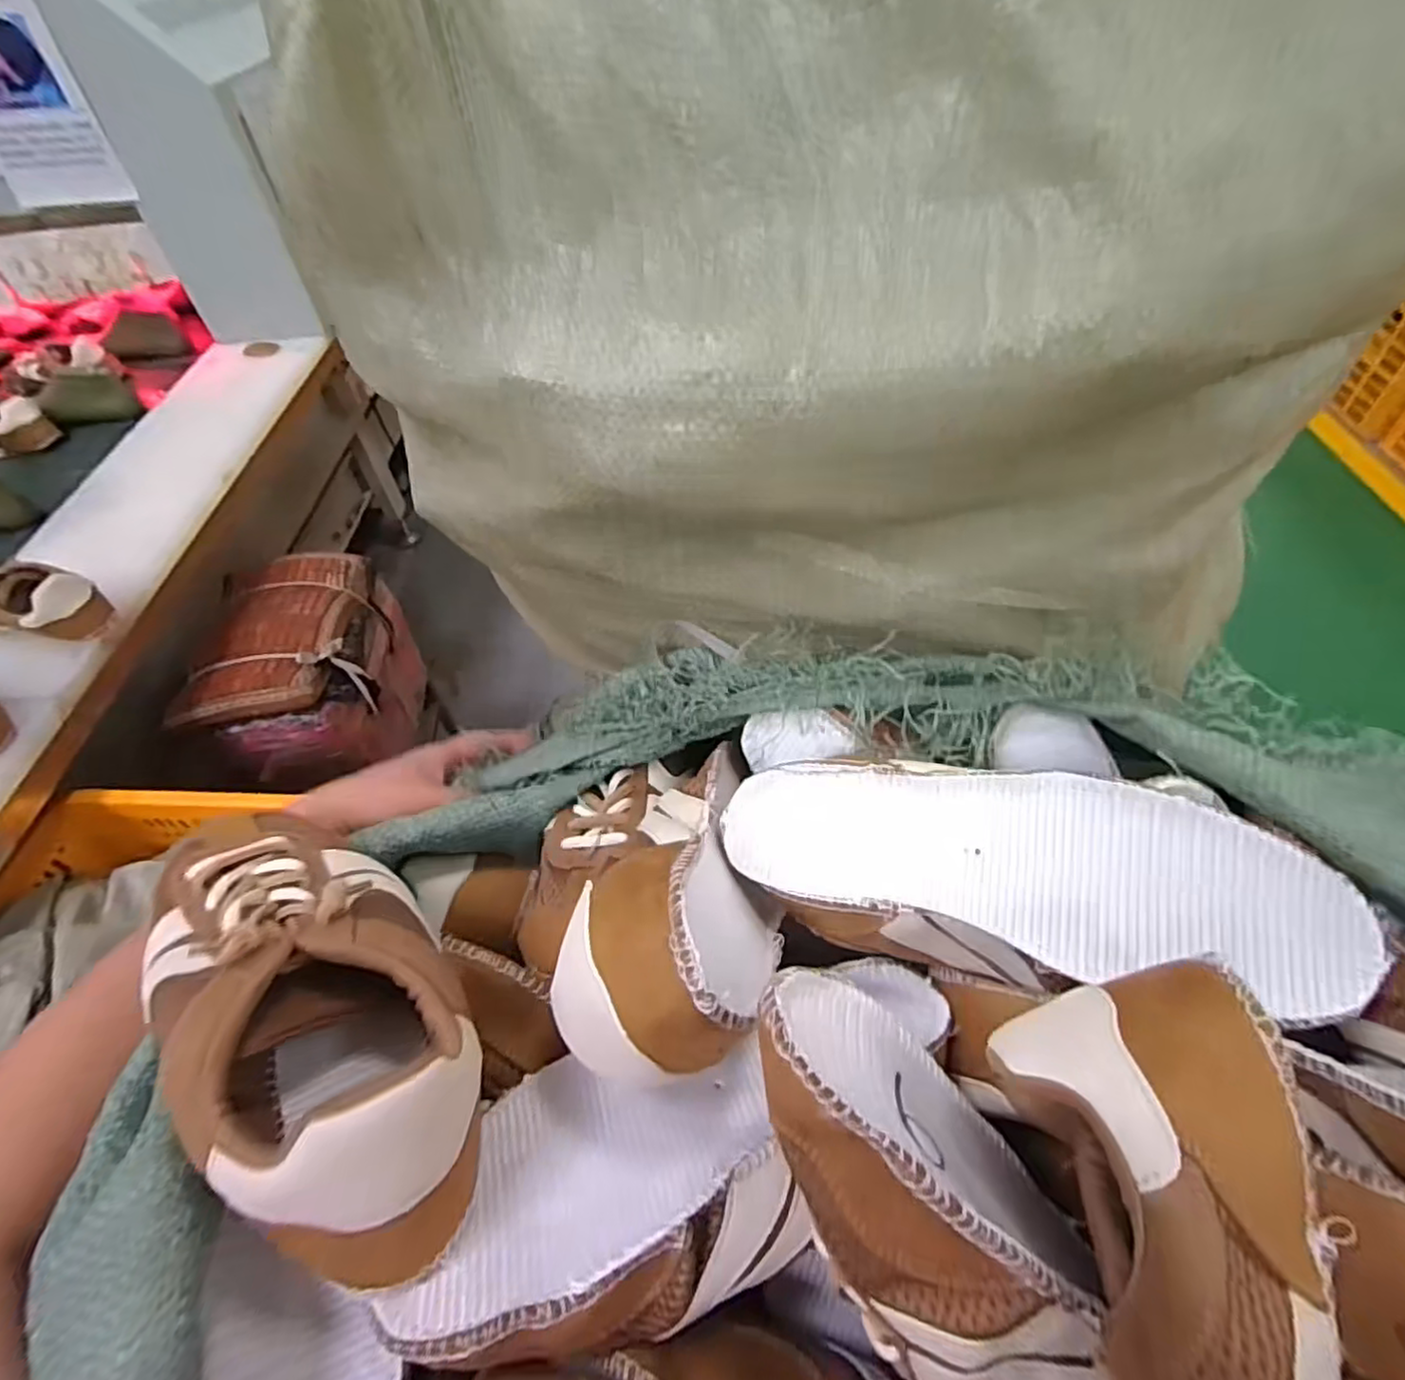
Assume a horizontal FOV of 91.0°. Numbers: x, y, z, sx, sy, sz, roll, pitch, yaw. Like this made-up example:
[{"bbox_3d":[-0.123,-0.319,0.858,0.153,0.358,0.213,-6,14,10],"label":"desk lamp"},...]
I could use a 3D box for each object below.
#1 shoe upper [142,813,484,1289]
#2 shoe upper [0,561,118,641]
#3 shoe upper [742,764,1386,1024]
[{"bbox_3d":[-0.149,0.106,0.260,0.079,0.071,0.200,-38,58,-24],"label":"shoe upper"},{"bbox_3d":[-0.848,-0.109,0.862,0.163,0.080,0.080,6,52,9],"label":"shoe upper"},{"bbox_3d":[0.134,0.078,0.307,0.229,0.080,0.079,4,84,20],"label":"shoe upper"}]

